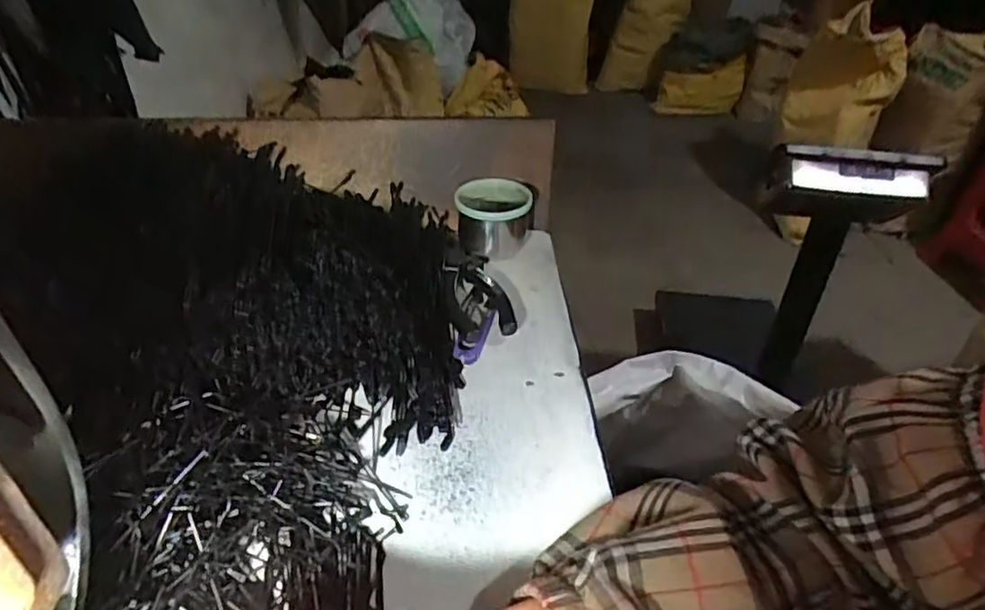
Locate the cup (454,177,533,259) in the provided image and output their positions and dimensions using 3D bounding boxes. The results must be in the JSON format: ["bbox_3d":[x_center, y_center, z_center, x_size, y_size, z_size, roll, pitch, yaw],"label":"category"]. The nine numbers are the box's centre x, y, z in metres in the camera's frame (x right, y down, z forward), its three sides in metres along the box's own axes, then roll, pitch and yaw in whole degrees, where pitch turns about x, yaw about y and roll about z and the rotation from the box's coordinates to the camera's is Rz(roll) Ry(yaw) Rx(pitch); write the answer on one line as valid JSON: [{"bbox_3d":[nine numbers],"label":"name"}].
[{"bbox_3d":[0.001,-0.077,0.583,0.066,0.057,0.066,1,36,-1],"label":"cup"}]

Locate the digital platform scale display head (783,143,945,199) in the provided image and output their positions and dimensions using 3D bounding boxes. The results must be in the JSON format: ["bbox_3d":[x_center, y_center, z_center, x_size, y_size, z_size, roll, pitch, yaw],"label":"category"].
[{"bbox_3d":[0.558,-0.196,0.939,0.224,0.068,0.048,-1,36,-4],"label":"digital platform scale display head"}]

